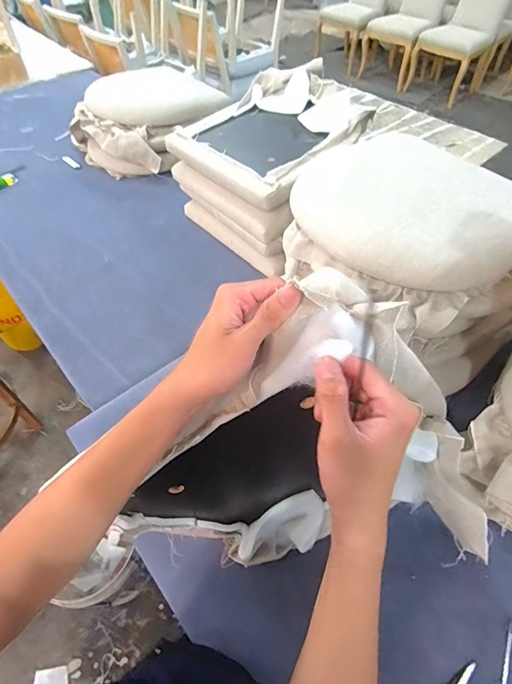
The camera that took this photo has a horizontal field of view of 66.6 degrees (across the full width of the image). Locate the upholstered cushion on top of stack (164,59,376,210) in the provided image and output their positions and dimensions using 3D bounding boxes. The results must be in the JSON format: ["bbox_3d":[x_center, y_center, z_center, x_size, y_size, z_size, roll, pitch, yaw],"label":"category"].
[{"bbox_3d":[0.064,-0.598,1.092,0.474,0.127,0.439,-35,59,-24],"label":"upholstered cushion on top of stack"}]

